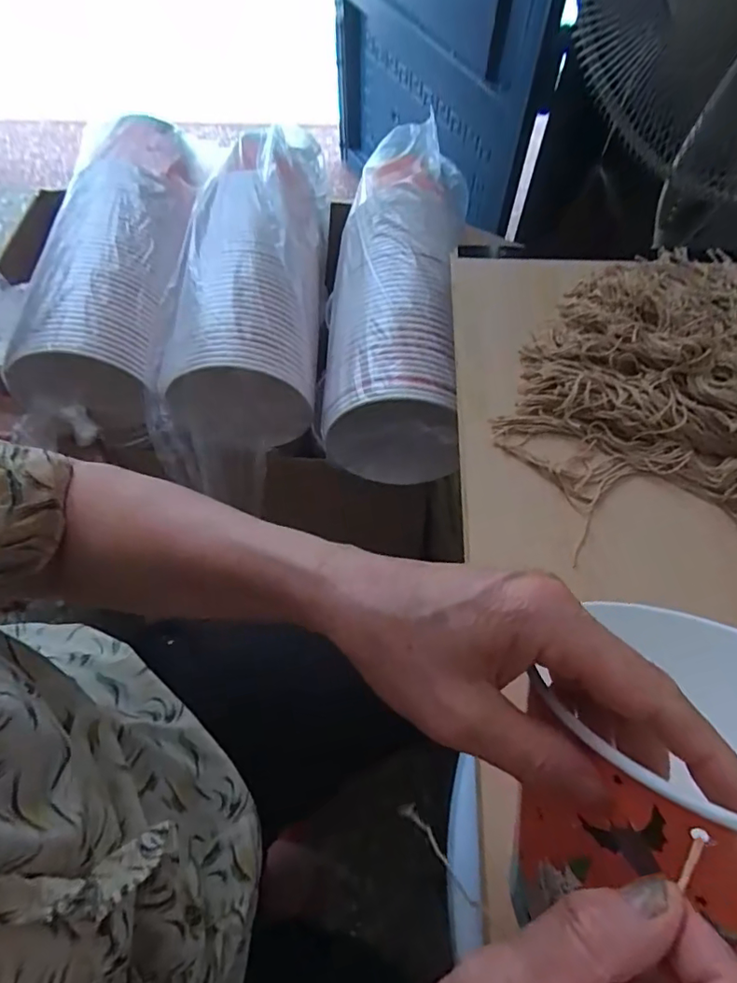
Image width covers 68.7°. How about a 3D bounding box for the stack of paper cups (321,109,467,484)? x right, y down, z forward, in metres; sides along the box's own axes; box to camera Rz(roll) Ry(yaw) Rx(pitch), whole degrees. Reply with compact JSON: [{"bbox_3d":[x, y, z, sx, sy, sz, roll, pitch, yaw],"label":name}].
[{"bbox_3d":[0.041,-0.272,0.680,0.145,0.143,0.472,6,63,3],"label":"stack of paper cups"}]

